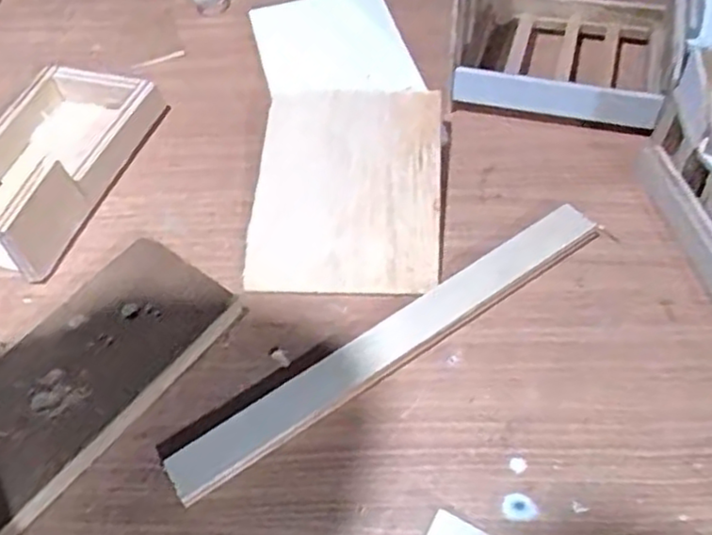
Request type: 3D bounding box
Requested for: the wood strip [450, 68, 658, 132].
[{"bbox_3d":[0.151,-0.131,0.557,0.153,0.037,0.012,12,57,14],"label":"wood strip"}]

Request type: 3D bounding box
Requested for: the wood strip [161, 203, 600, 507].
[{"bbox_3d":[0.026,0.045,0.467,0.318,0.012,0.033,-32,58,-16],"label":"wood strip"}]

